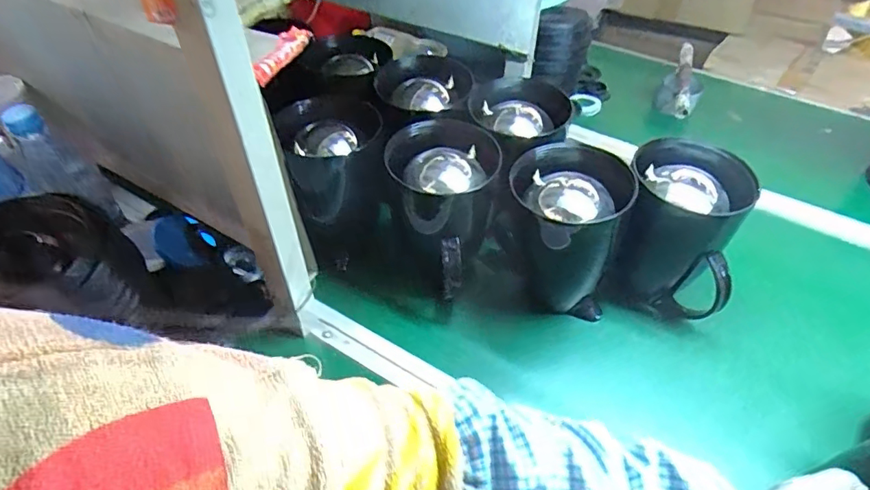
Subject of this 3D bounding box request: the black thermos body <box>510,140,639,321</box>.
[{"bbox_3d":[0.146,0.002,0.621,0.128,0.191,0.137,0,46,-2],"label":"black thermos body"}]

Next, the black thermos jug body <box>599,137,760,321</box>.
[{"bbox_3d":[0.284,-0.003,0.618,0.143,0.194,0.107,16,48,13],"label":"black thermos jug body"}]

